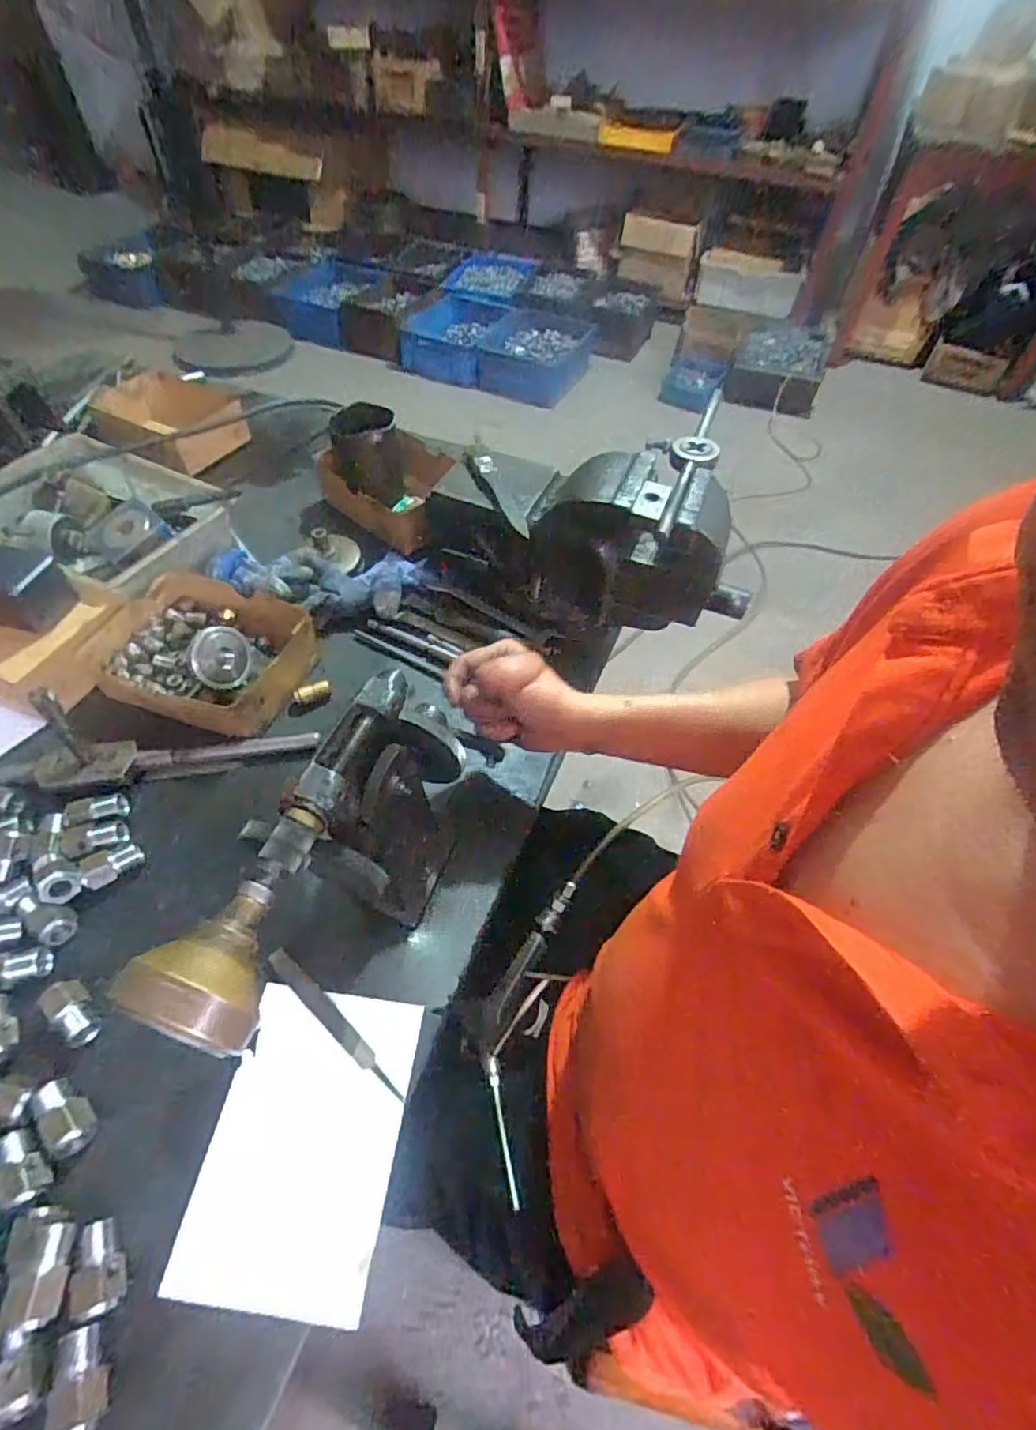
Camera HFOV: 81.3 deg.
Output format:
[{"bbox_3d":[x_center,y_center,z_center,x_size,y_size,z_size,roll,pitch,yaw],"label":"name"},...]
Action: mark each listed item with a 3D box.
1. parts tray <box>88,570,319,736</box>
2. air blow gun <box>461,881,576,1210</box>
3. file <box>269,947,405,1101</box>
[{"bbox_3d":[-0.284,-0.060,0.562,0.179,0.050,0.147,17,54,9],"label":"parts tray"},{"bbox_3d":[-0.003,0.272,0.549,0.086,0.019,0.251,-7,51,33],"label":"air blow gun"},{"bbox_3d":[-0.125,0.205,0.405,0.127,0.006,0.015,37,59,22],"label":"file"}]

